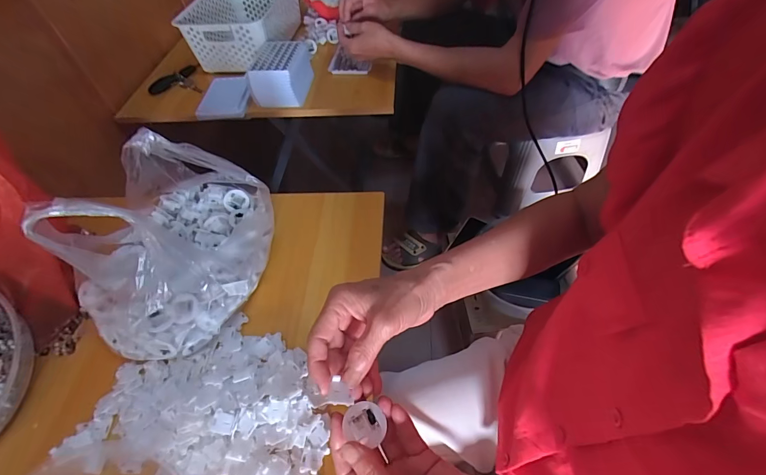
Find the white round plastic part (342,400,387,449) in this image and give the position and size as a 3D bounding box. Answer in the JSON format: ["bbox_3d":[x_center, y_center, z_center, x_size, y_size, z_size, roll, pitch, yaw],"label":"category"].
[{"bbox_3d":[-0.014,0.144,0.277,0.029,0.009,0.028,-3,52,2],"label":"white round plastic part"}]

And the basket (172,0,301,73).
[{"bbox_3d":[-0.325,-0.525,0.863,0.200,0.099,0.322,4,53,7],"label":"basket"}]

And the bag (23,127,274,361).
[{"bbox_3d":[-0.246,-0.006,0.399,0.177,0.179,0.225,8,53,10],"label":"bag"}]

